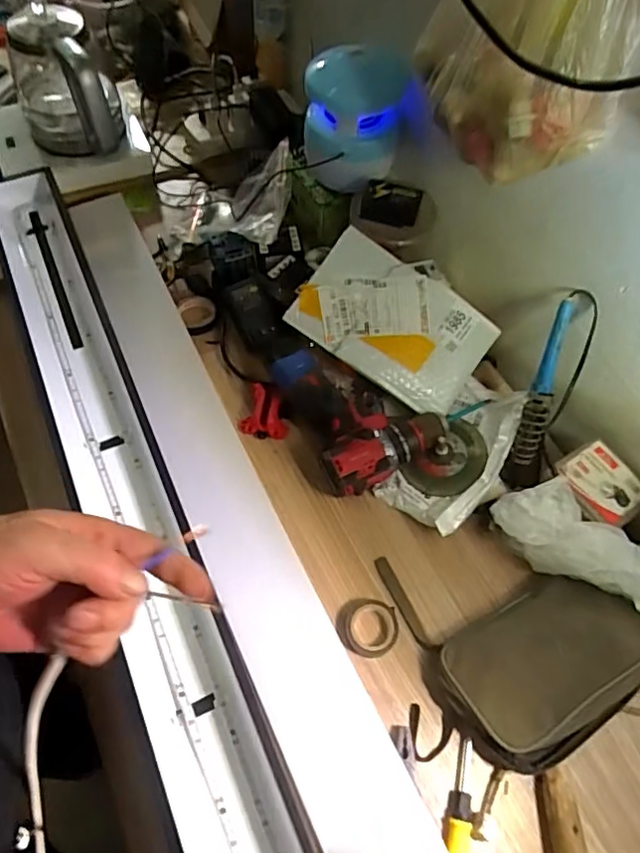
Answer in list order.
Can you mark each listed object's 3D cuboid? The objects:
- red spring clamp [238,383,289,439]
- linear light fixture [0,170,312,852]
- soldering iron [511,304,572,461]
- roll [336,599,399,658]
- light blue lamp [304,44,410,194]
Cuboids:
[{"bbox_3d":[-0.072,-0.021,0.695,0.057,0.031,0.069,-4,61,-6],"label":"red spring clamp"},{"bbox_3d":[-0.181,0.147,0.574,0.111,0.061,1.189,-21,64,-15],"label":"linear light fixture"},{"bbox_3d":[0.251,-0.045,0.637,0.024,0.187,0.028,11,16,3],"label":"soldering iron"},{"bbox_3d":[0.050,0.210,0.587,0.061,0.016,0.054,-6,61,-7],"label":"roll"},{"bbox_3d":[0.041,-0.396,0.731,0.123,0.154,0.092,5,60,-1],"label":"light blue lamp"}]

